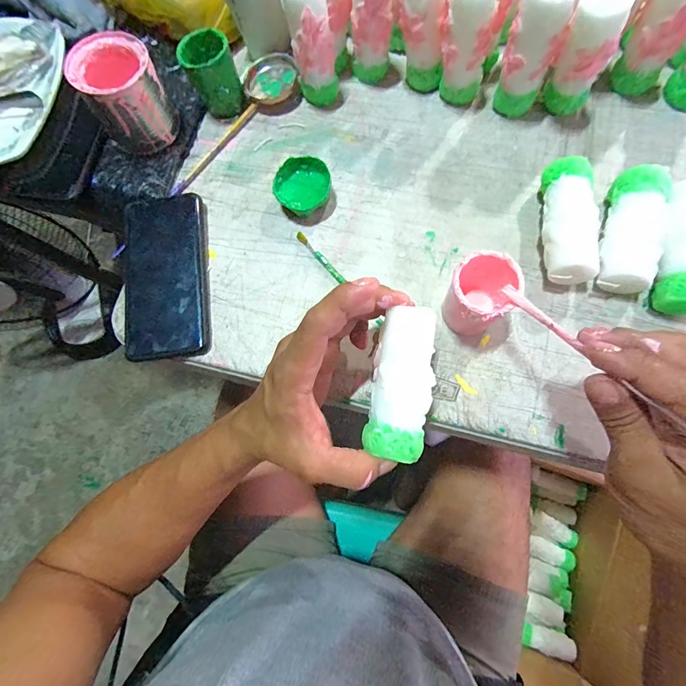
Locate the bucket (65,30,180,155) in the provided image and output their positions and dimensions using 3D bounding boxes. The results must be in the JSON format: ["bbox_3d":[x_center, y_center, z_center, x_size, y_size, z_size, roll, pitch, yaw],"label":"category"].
[{"bbox_3d":[-0.208,-0.240,0.362,0.067,0.075,0.066,-1,74,2],"label":"bucket"}]

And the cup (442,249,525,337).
[{"bbox_3d":[0.108,-0.036,0.300,0.048,0.065,0.053,33,78,10],"label":"cup"}]

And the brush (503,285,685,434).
[{"bbox_3d":[0.159,0.019,0.214,0.007,0.006,0.177,-31,53,-6],"label":"brush"}]

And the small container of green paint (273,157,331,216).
[{"bbox_3d":[-0.038,-0.150,0.360,0.054,0.027,0.049,-17,74,-3],"label":"small container of green paint"}]

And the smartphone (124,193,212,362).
[{"bbox_3d":[-0.168,-0.067,0.350,0.078,0.011,0.163,-8,74,0],"label":"smartphone"}]

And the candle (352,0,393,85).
[{"bbox_3d":[0.028,-0.312,0.356,0.037,0.107,0.034,0,74,2],"label":"candle"}]

